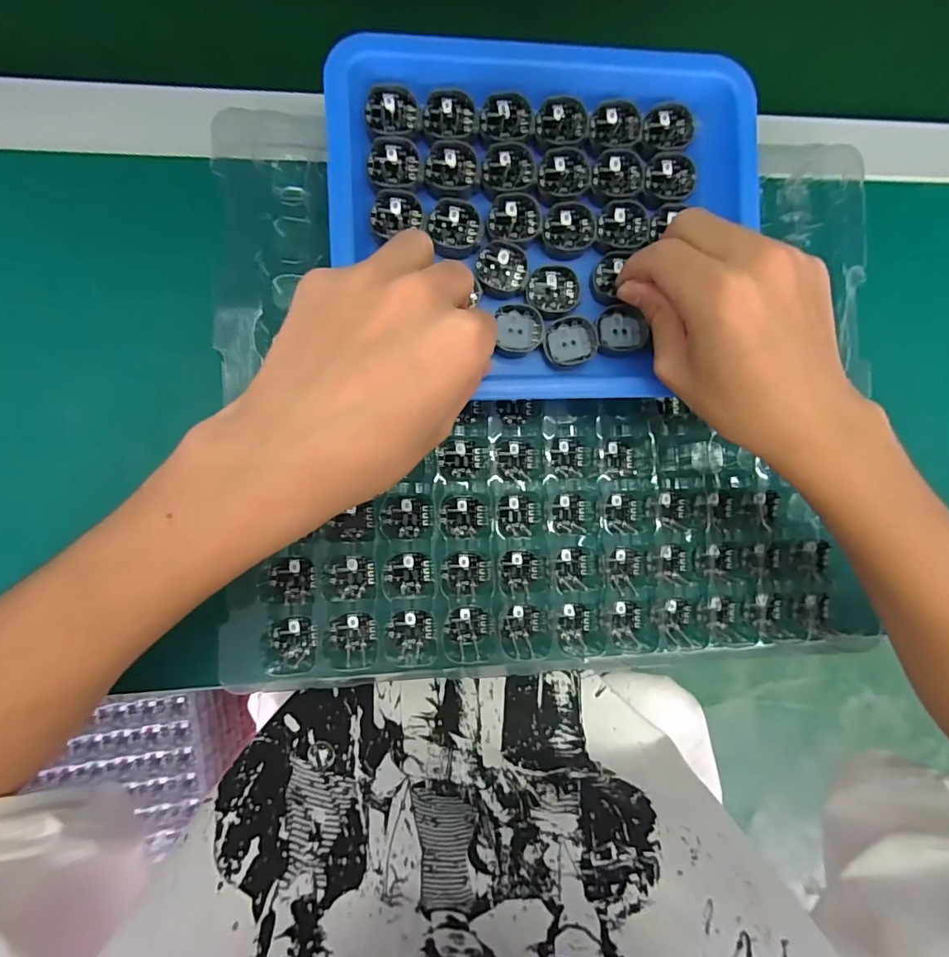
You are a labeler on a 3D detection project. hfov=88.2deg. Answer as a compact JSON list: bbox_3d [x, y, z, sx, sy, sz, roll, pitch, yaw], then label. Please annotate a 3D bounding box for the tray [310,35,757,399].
[{"bbox_3d":[0.039,-0.136,0.255,0.215,0.025,0.188,-3,87,-6],"label":"tray"}]

